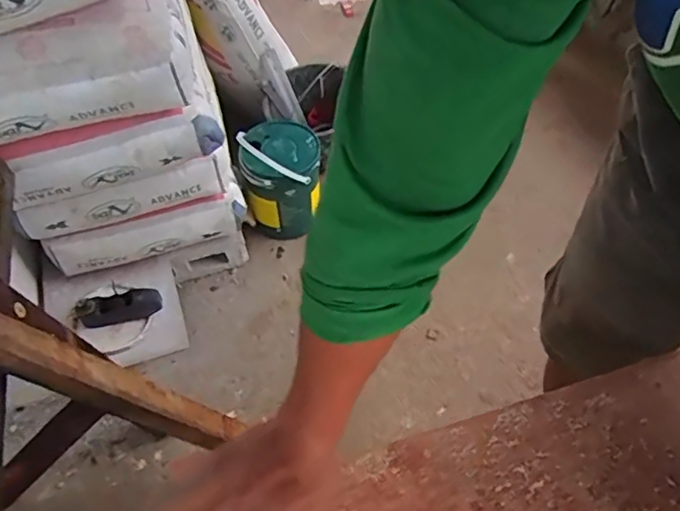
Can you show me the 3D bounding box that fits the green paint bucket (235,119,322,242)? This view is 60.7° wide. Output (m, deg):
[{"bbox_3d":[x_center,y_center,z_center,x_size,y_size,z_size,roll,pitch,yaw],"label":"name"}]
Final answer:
[{"bbox_3d":[-0.130,-0.159,1.301,0.166,0.237,0.153,0,52,0],"label":"green paint bucket"}]

